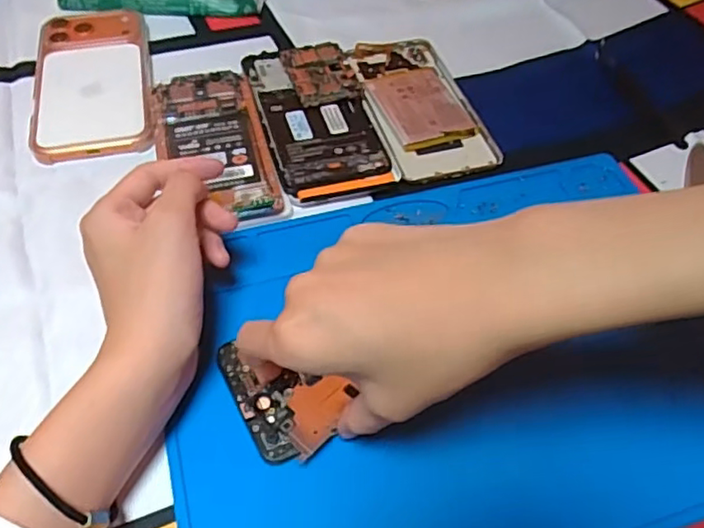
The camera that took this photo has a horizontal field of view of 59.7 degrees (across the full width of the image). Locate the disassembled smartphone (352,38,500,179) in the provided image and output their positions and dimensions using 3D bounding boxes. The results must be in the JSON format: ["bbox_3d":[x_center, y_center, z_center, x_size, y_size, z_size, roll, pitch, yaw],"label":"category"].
[{"bbox_3d":[0.050,-0.121,0.458,0.076,0.005,0.152,-11,54,-11],"label":"disassembled smartphone"}]

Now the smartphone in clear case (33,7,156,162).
[{"bbox_3d":[-0.191,-0.138,0.457,0.083,0.015,0.159,-9,54,-9],"label":"smartphone in clear case"}]

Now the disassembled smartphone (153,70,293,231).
[{"bbox_3d":[-0.092,-0.080,0.412,0.069,0.016,0.137,-13,55,-12],"label":"disassembled smartphone"}]

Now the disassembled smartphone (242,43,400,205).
[{"bbox_3d":[-0.026,-0.106,0.436,0.078,0.015,0.150,-12,55,-11],"label":"disassembled smartphone"}]

